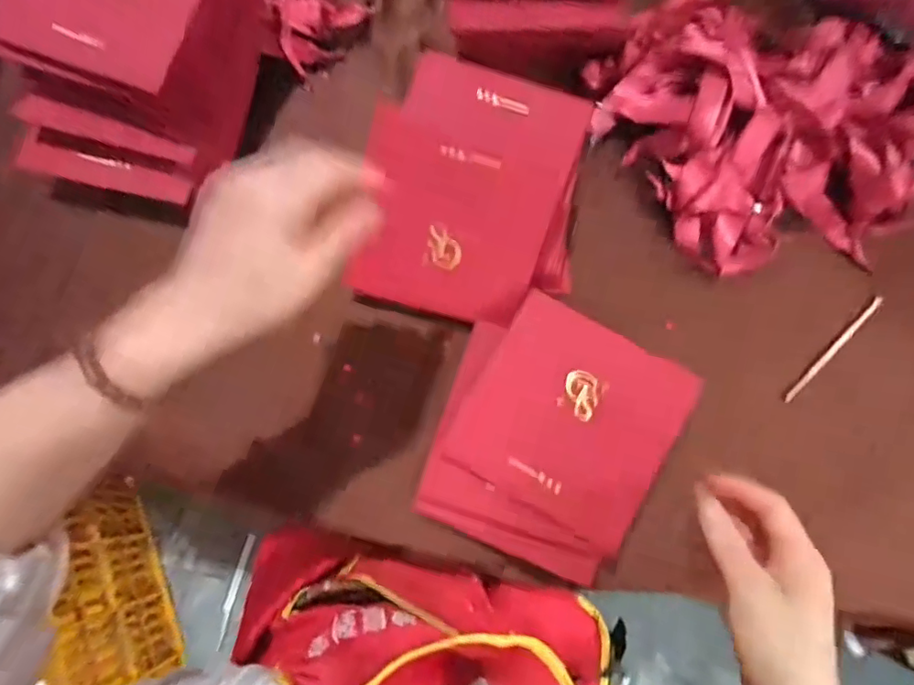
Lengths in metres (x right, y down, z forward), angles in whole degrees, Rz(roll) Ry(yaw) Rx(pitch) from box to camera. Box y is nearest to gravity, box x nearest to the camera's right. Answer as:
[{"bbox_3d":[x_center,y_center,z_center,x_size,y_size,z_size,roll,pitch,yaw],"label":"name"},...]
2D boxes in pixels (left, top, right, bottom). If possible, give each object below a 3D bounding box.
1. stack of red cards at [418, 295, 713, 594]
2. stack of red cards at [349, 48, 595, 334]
[{"bbox_3d":[0.067,0.068,0.389,0.159,0.027,0.179,27,86,11],"label":"stack of red cards"},{"bbox_3d":[0.003,-0.120,0.402,0.151,0.027,0.196,20,87,-1],"label":"stack of red cards"}]

